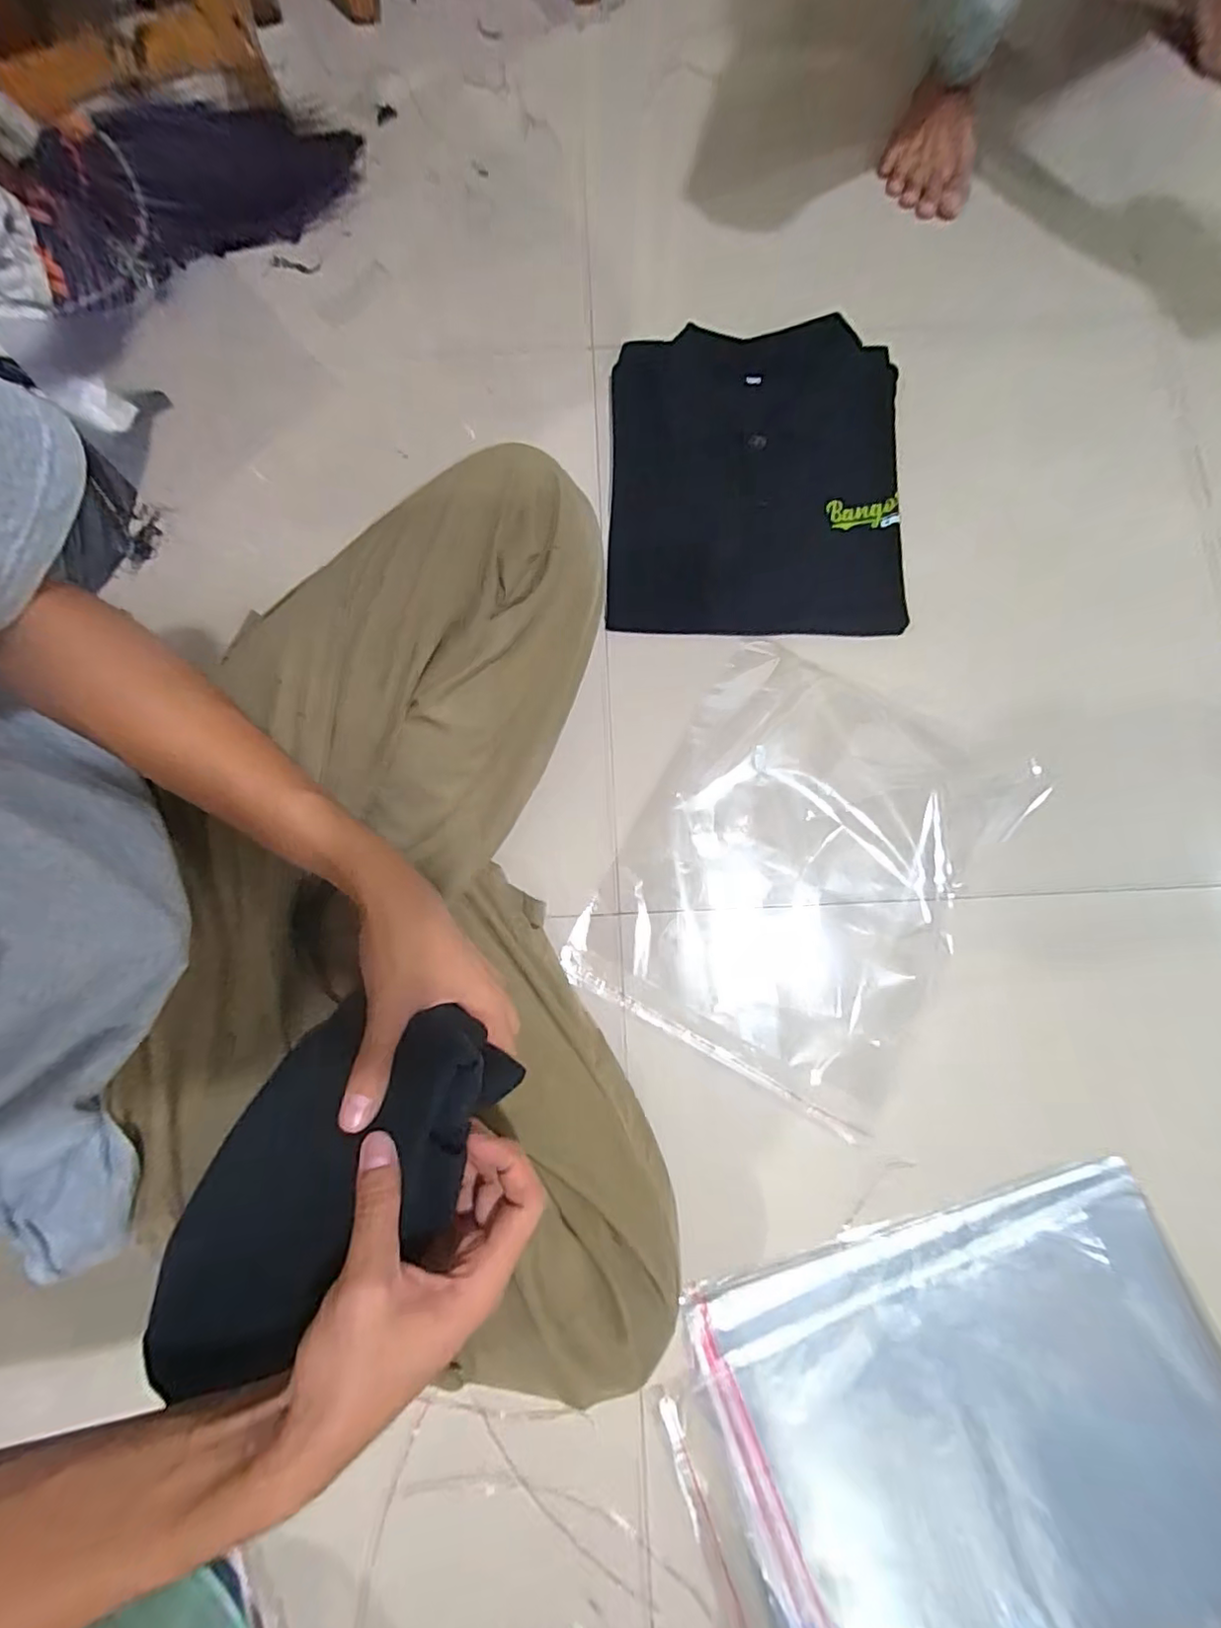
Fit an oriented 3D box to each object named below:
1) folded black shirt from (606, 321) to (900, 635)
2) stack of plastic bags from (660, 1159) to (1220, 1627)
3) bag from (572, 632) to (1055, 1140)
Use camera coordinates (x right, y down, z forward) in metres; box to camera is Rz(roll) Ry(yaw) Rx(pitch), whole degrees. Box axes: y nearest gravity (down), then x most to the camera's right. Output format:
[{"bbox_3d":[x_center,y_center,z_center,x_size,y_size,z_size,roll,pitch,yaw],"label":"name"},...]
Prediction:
[{"bbox_3d":[0.143,-0.338,0.600,0.281,0.022,0.323,2,78,-1],"label":"folded black shirt"},{"bbox_3d":[0.276,0.482,0.442,0.409,0.015,0.333,-18,80,-5],"label":"stack of plastic bags"},{"bbox_3d":[0.166,0.050,0.524,0.286,0.026,0.345,30,79,4],"label":"bag"}]

